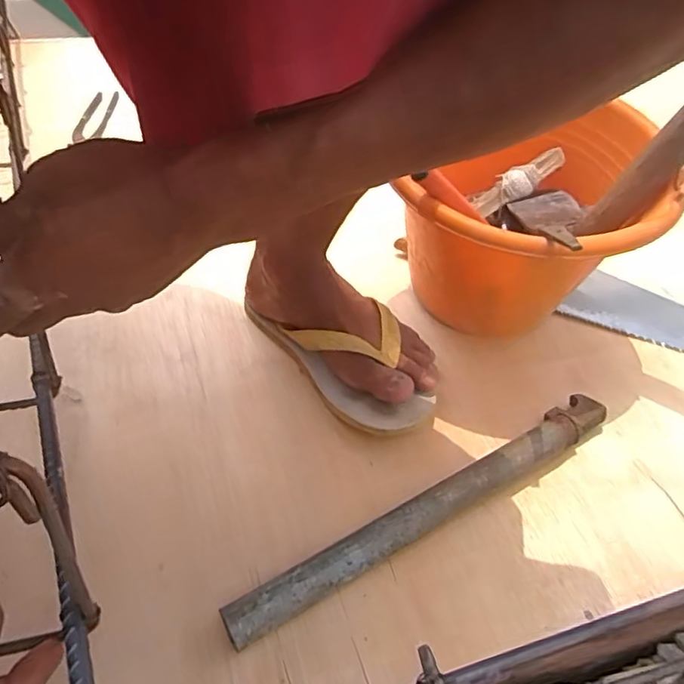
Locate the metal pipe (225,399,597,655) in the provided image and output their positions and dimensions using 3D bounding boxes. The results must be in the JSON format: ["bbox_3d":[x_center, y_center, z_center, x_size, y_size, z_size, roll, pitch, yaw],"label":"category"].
[{"bbox_3d":[0.075,0.117,0.404,0.336,0.029,0.030,-22,46,-26],"label":"metal pipe"}]

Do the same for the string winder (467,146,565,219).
[{"bbox_3d":[0.174,-0.157,0.549,0.101,0.020,0.027,-33,47,-1],"label":"string winder"}]

